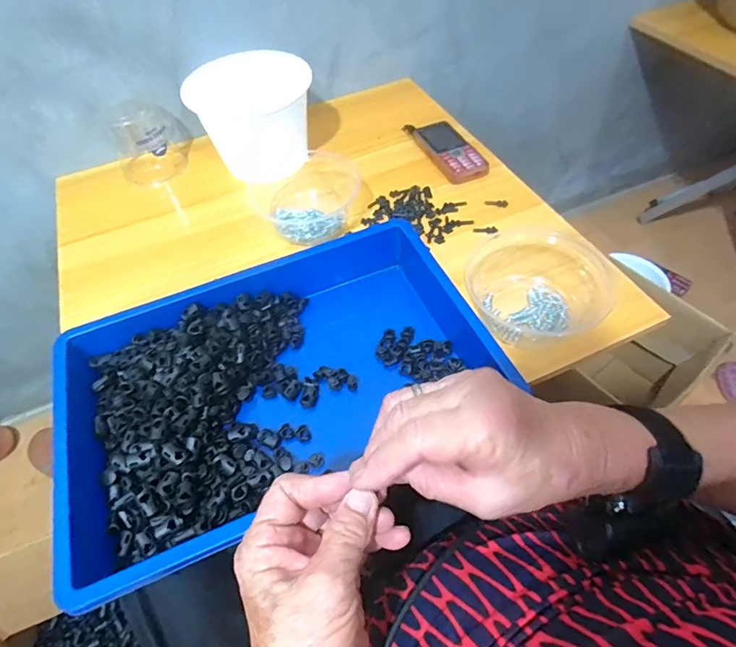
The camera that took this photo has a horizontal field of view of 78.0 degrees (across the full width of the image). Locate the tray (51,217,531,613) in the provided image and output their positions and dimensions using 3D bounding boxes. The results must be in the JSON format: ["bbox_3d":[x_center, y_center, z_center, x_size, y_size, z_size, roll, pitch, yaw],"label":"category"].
[{"bbox_3d":[-0.083,0.043,0.431,0.372,0.061,0.269,-21,56,-11],"label":"tray"}]

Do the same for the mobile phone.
[{"bbox_3d":[0.117,-0.254,0.658,0.063,0.019,0.135,-19,55,-11],"label":"mobile phone"}]

